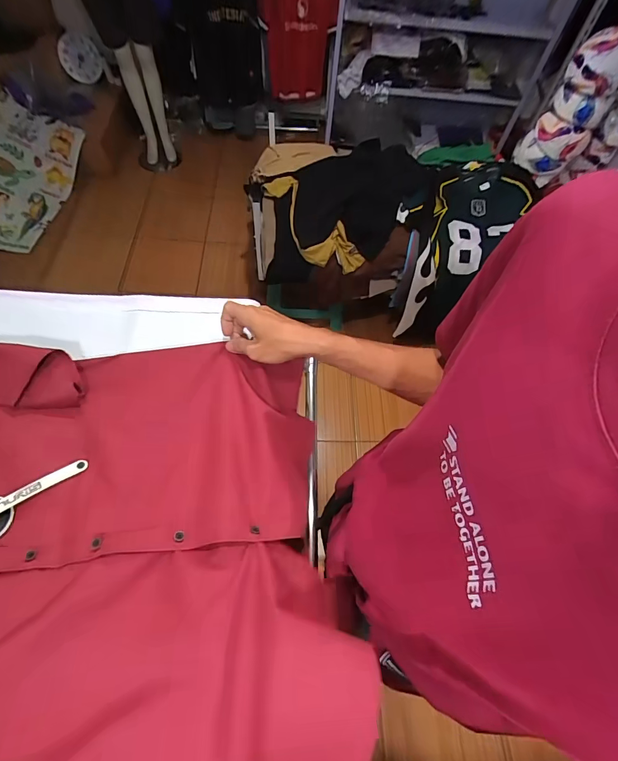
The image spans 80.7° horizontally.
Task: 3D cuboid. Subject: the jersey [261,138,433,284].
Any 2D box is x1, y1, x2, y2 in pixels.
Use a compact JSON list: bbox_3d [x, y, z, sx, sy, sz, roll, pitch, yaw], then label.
[{"bbox_3d":[0.139,-0.619,1.321,0.568,0.263,0.376,-2,61,-5],"label":"jersey"}]

